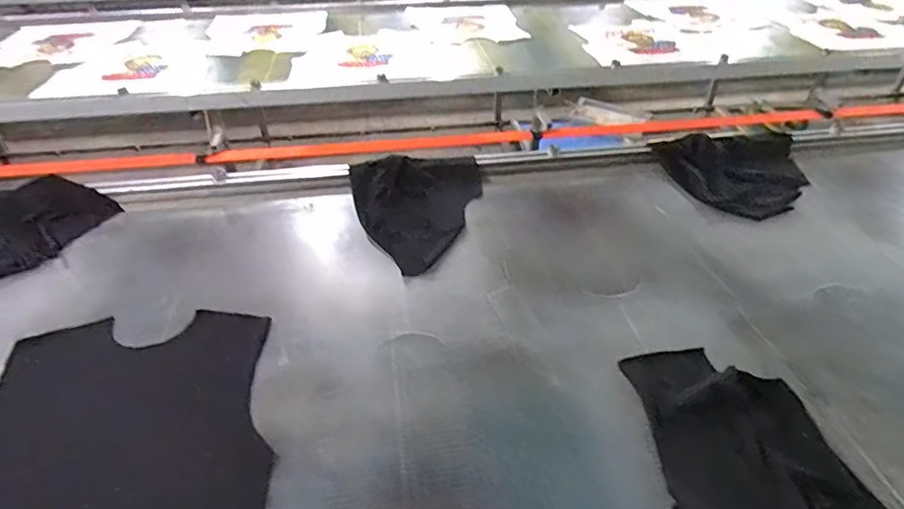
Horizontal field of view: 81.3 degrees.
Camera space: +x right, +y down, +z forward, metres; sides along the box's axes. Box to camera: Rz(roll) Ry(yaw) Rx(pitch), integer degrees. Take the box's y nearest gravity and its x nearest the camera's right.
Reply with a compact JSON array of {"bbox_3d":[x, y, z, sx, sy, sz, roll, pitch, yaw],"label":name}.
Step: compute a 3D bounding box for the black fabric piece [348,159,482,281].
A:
[{"bbox_3d":[-0.070,-0.129,1.423,0.374,0.062,0.495,-8,39,-10],"label":"black fabric piece"}]

